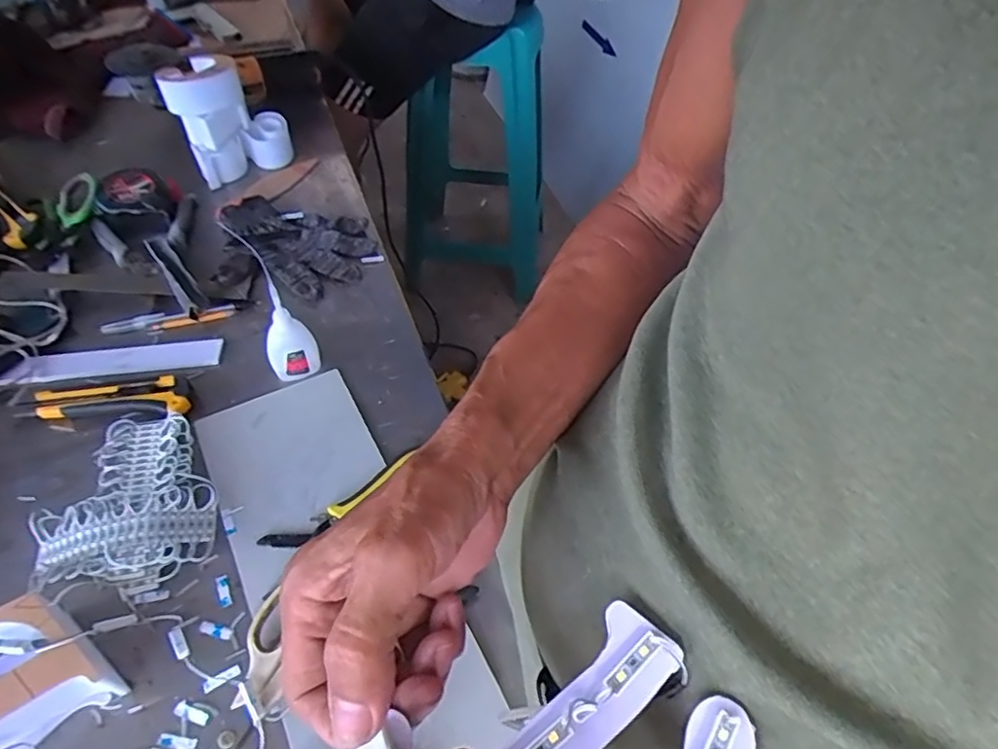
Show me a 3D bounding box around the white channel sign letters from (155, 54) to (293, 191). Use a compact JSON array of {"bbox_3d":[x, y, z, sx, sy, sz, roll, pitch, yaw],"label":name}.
[{"bbox_3d":[-0.346,-0.333,0.786,0.128,0.132,0.089,-18,55,-16],"label":"white channel sign letters"}]

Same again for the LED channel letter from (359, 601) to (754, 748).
[{"bbox_3d":[0.020,0.133,0.215,0.125,0.023,0.066,-17,54,-16],"label":"LED channel letter"}]

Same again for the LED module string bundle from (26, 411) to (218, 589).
[{"bbox_3d":[-0.306,0.101,0.499,0.127,0.033,0.153,-22,56,-19],"label":"LED module string bundle"}]

